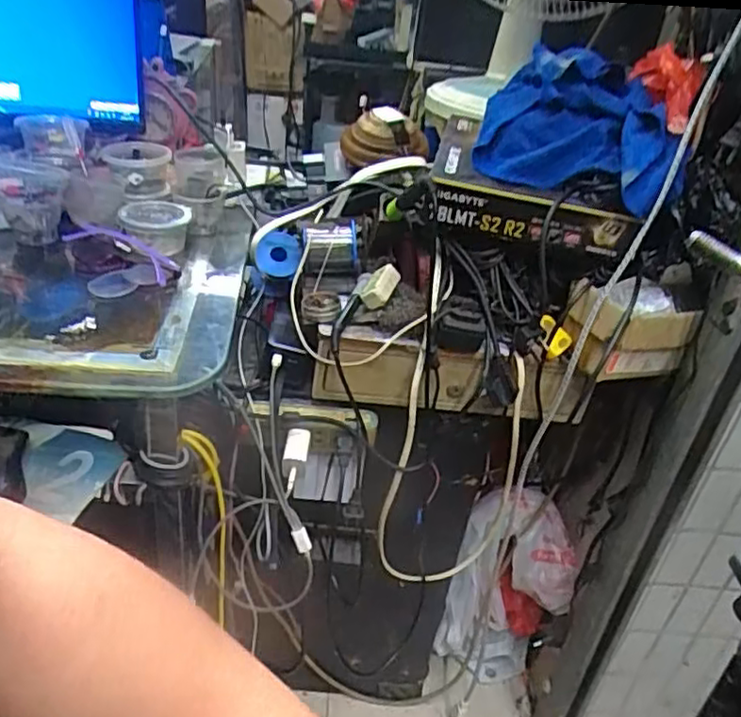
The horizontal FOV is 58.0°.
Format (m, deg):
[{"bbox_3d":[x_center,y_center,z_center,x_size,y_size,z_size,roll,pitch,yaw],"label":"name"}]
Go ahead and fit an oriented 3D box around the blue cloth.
[{"bbox_3d":[0.212,-0.241,0.691,0.194,0.110,0.145,11,33,7],"label":"blue cloth"}]

